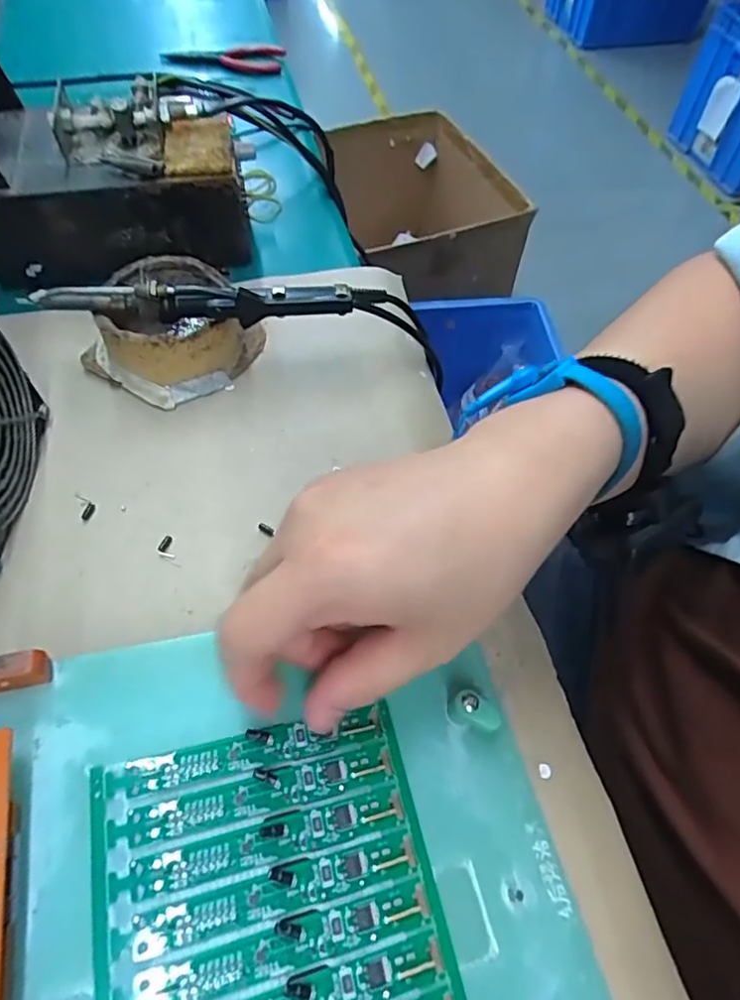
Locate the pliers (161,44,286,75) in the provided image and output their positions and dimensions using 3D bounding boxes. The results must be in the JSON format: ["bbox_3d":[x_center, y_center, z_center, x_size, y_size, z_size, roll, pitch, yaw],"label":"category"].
[{"bbox_3d":[-0.156,-0.469,0.612,0.124,0.010,0.043,4,58,0],"label":"pliers"}]

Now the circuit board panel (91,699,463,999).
[{"bbox_3d":[-0.029,0.164,0.200,0.116,0.004,0.162,-7,59,-18],"label":"circuit board panel"}]

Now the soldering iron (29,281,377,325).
[{"bbox_3d":[-0.093,-0.120,0.342,0.197,0.022,0.022,-2,58,-3],"label":"soldering iron"}]

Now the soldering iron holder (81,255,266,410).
[{"bbox_3d":[-0.126,-0.109,0.371,0.089,0.044,0.089,1,58,-1],"label":"soldering iron holder"}]

